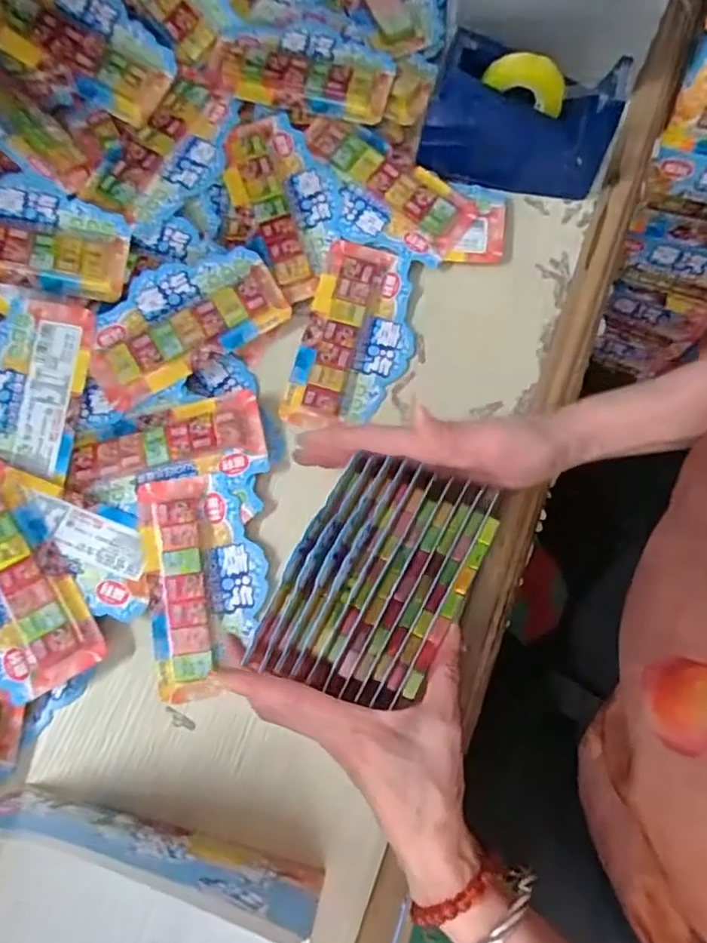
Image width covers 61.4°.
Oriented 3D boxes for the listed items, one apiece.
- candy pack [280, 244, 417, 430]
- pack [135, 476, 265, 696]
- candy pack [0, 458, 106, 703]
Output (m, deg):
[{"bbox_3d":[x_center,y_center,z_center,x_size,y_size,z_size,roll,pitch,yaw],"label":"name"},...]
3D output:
[{"bbox_3d":[0.002,-0.098,0.436,0.078,0.019,0.140,14,76,6],"label":"candy pack"},{"bbox_3d":[-0.100,0.072,0.397,0.076,0.015,0.142,-10,75,-1],"label":"pack"},{"bbox_3d":[-0.225,0.068,0.386,0.083,0.014,0.154,-30,76,-6],"label":"candy pack"}]

